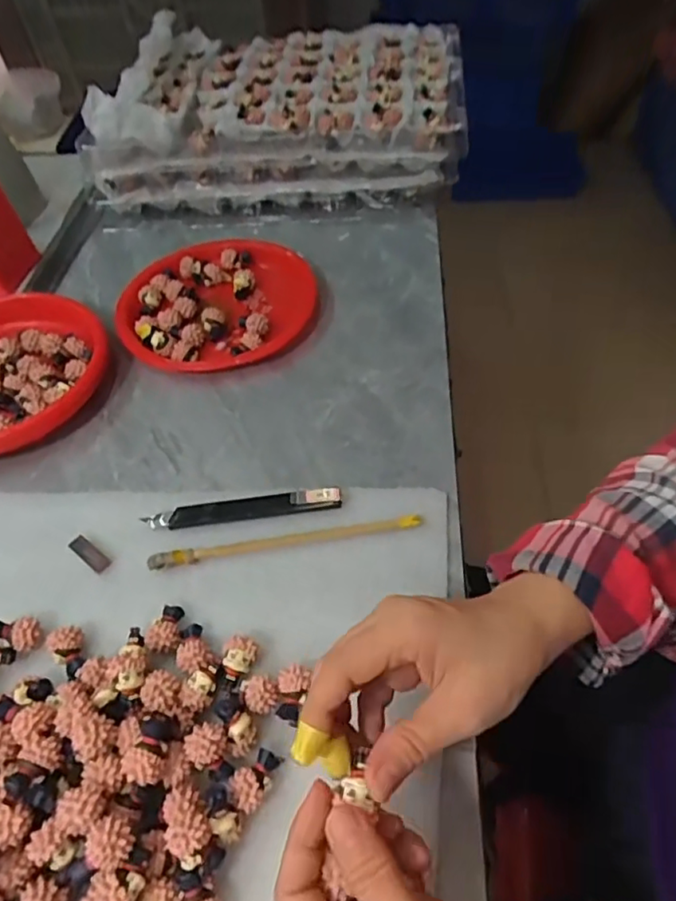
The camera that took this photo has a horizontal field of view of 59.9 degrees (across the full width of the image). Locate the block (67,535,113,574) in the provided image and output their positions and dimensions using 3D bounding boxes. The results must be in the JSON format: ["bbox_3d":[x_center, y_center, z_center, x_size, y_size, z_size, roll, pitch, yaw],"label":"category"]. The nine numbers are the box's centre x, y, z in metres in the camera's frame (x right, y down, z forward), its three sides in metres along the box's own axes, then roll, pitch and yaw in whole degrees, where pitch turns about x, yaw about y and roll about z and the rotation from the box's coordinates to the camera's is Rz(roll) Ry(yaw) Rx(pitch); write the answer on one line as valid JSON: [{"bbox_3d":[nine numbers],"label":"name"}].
[{"bbox_3d":[-0.170,0.070,0.402,0.036,0.007,0.012,31,61,25],"label":"block"}]

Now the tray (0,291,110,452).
[{"bbox_3d":[-0.292,-0.067,0.507,0.174,0.031,0.174,-2,52,3],"label":"tray"}]

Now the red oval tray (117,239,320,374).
[{"bbox_3d":[-0.106,-0.147,0.546,0.173,0.020,0.178,4,53,7],"label":"red oval tray"}]

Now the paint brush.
[{"bbox_3d":[-0.035,0.060,0.391,0.181,0.004,0.011,-8,52,-2],"label":"paint brush"}]

